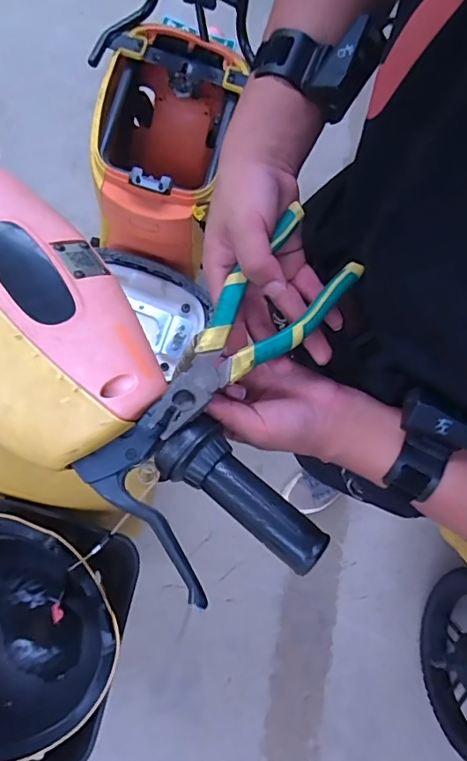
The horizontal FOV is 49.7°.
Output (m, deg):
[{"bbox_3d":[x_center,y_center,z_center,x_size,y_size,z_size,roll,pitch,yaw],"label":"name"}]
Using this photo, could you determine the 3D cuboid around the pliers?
[{"bbox_3d":[0.006,-0.040,0.375,0.195,0.020,0.071,-42,82,-9],"label":"pliers"}]

